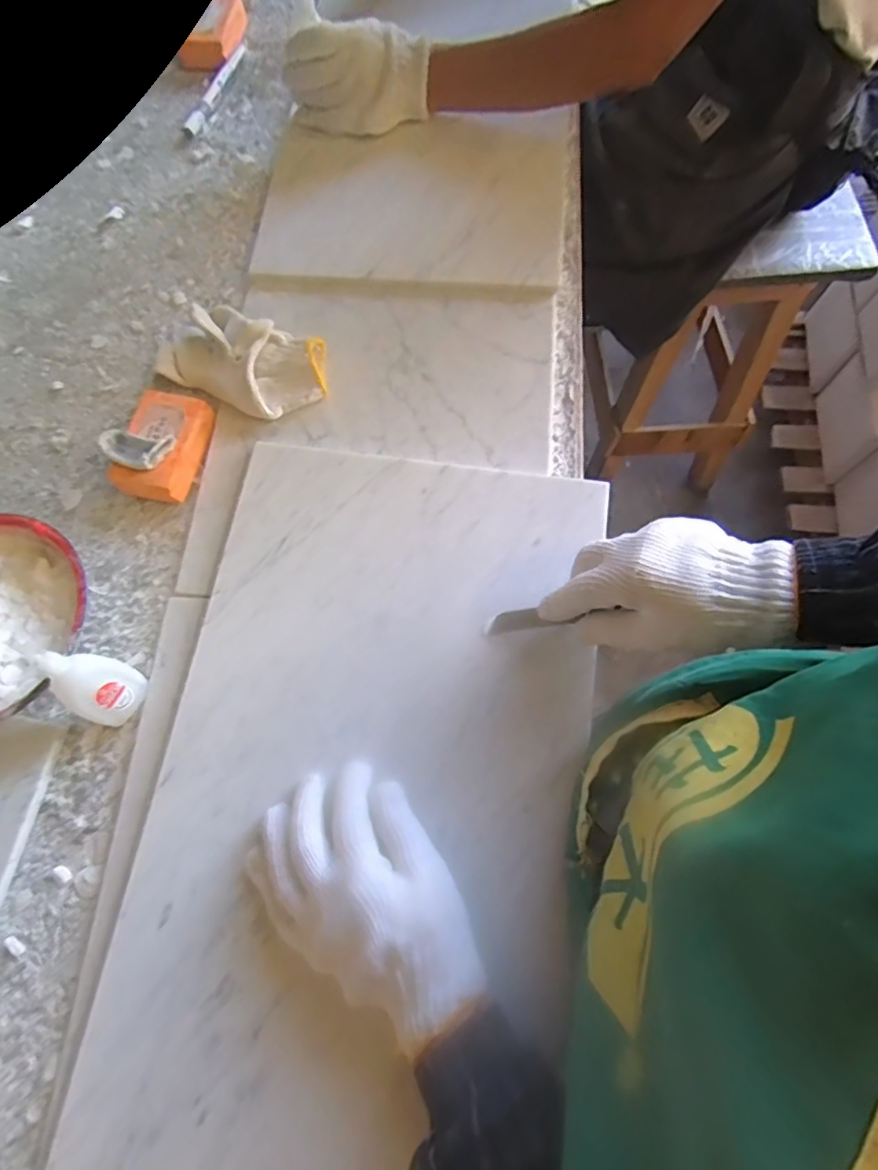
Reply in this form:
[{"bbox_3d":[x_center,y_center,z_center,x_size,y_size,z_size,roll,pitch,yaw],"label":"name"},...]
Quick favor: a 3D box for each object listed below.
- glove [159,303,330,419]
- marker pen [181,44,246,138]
[{"bbox_3d":[-0.178,-0.208,0.522,0.161,0.033,0.091,24,74,10],"label":"glove"},{"bbox_3d":[-0.255,-0.571,0.663,0.018,0.014,0.151,21,73,9],"label":"marker pen"}]

